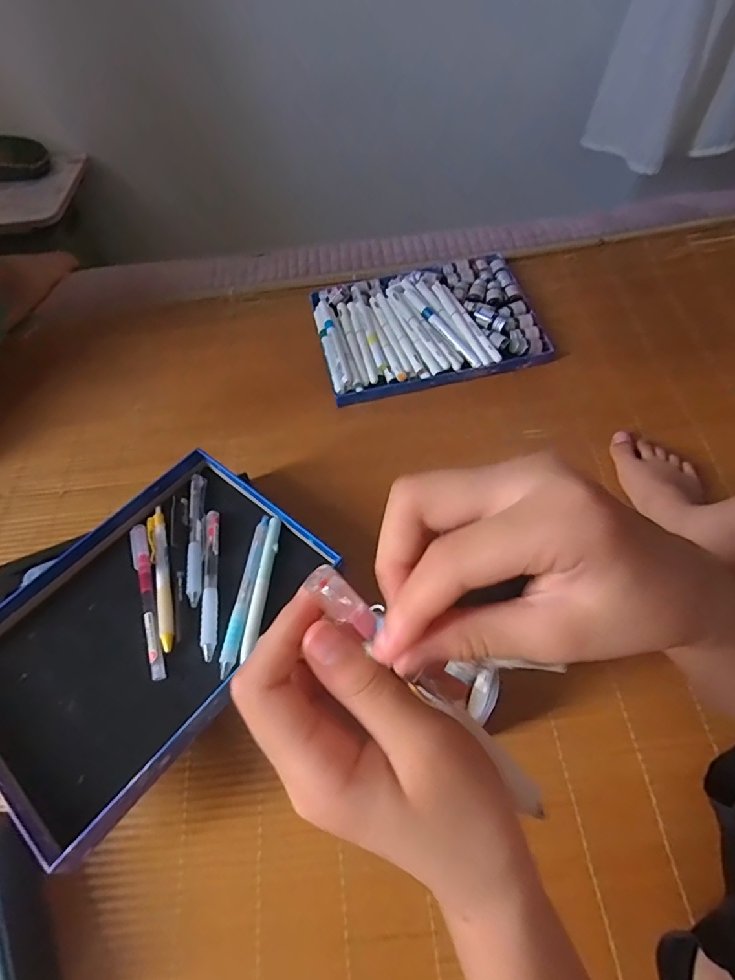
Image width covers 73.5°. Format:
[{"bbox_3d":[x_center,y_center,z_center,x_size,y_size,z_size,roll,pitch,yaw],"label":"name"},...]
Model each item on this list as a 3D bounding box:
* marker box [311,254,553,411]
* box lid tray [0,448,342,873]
[{"bbox_3d":[0.073,-0.219,0.633,0.264,0.043,0.190,-11,58,-2],"label":"marker box"},{"bbox_3d":[-0.181,0.100,0.403,0.203,0.031,0.268,34,66,22],"label":"box lid tray"}]

